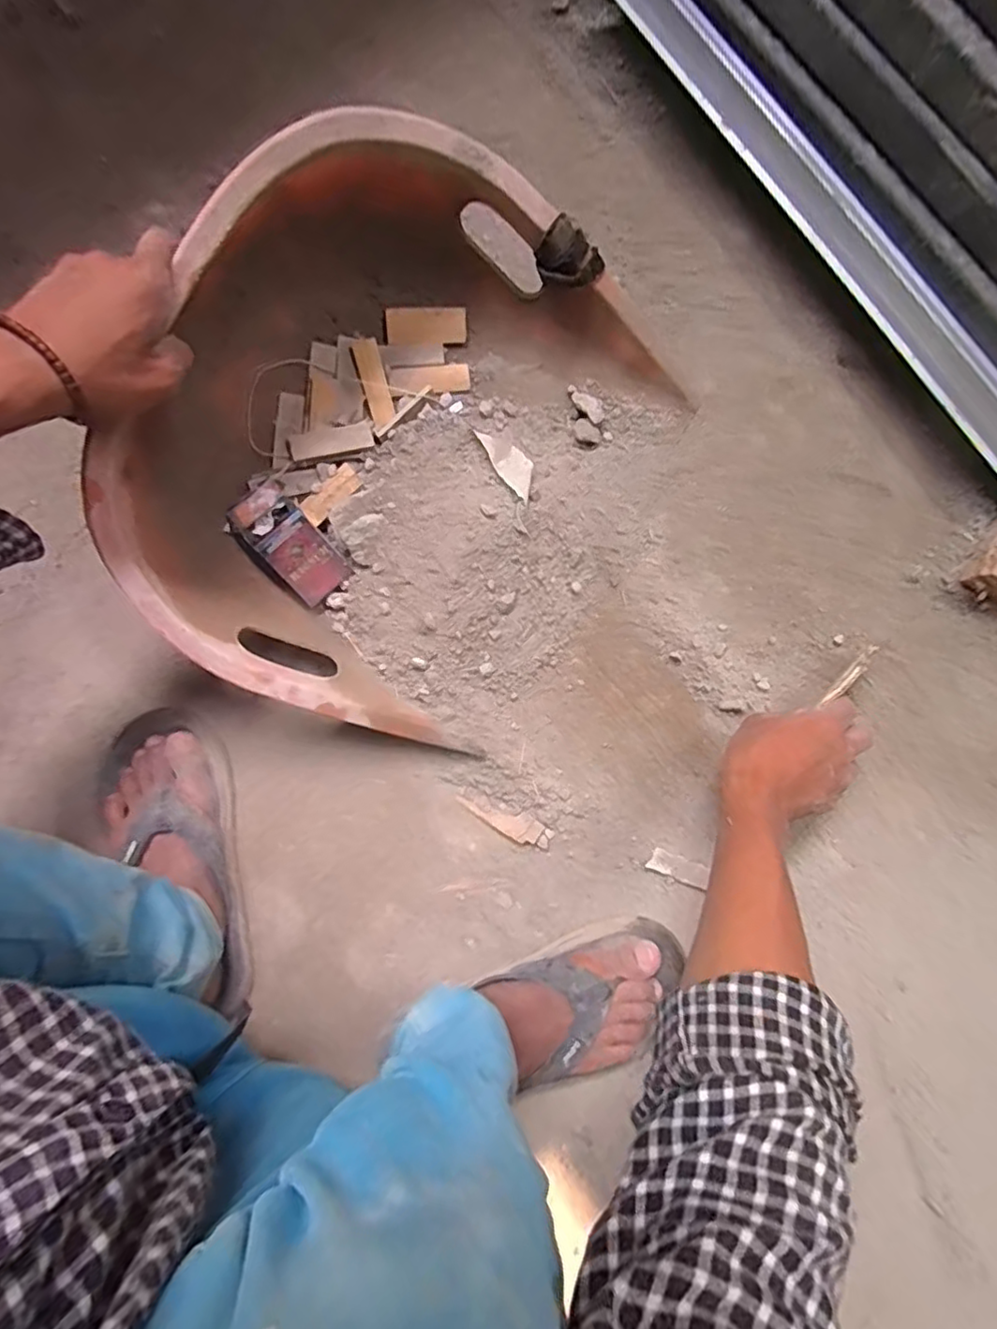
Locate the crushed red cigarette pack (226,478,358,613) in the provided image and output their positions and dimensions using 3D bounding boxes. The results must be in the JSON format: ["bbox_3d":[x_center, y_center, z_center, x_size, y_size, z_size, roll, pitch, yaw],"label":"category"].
[{"bbox_3d":[-0.181,-0.105,0.530,0.053,0.014,0.106,-44,98,-11],"label":"crushed red cigarette pack"}]

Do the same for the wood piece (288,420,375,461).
[{"bbox_3d":[-0.147,-0.196,0.537,0.071,0.004,0.023,-14,99,-3],"label":"wood piece"}]

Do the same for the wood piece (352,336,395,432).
[{"bbox_3d":[-0.109,-0.247,0.537,0.021,0.005,0.070,-18,107,-12],"label":"wood piece"}]

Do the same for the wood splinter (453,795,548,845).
[{"bbox_3d":[0.002,0.138,0.553,0.081,0.007,0.025,28,76,9],"label":"wood splinter"}]

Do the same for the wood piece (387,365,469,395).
[{"bbox_3d":[-0.062,-0.254,0.543,0.071,0.007,0.022,-7,102,-5],"label":"wood piece"}]

